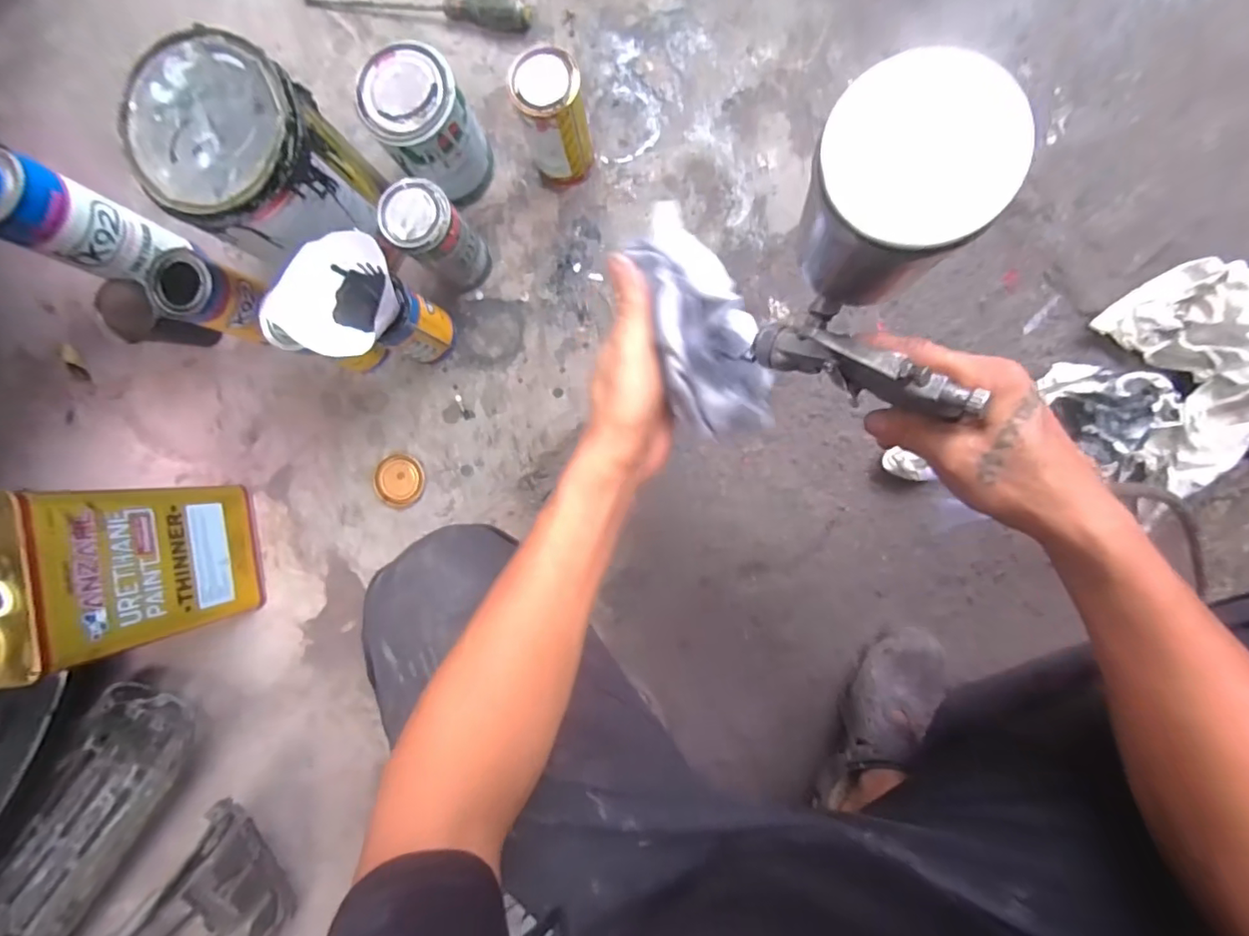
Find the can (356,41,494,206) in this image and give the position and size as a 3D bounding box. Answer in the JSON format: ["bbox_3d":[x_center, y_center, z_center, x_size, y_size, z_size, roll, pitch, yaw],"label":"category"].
[{"bbox_3d":[-0.215,-0.378,0.609,0.102,0.135,0.109,-38,88,4],"label":"can"}]

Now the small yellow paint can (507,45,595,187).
[{"bbox_3d":[-0.075,-0.382,0.595,0.069,0.134,0.078,-13,90,5],"label":"small yellow paint can"}]

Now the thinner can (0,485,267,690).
[{"bbox_3d":[-0.548,0.108,0.587,0.111,0.254,0.164,-8,90,5],"label":"thinner can"}]

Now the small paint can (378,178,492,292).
[{"bbox_3d":[-0.204,-0.255,0.606,0.069,0.136,0.073,0,91,5],"label":"small paint can"}]

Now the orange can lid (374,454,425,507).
[{"bbox_3d":[-0.285,0.017,0.680,0.062,0.011,0.064,0,91,5],"label":"orange can lid"}]

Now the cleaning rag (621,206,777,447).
[{"bbox_3d":[0.055,-0.102,0.371,0.080,0.094,0.164,-16,89,5],"label":"cleaning rag"}]

